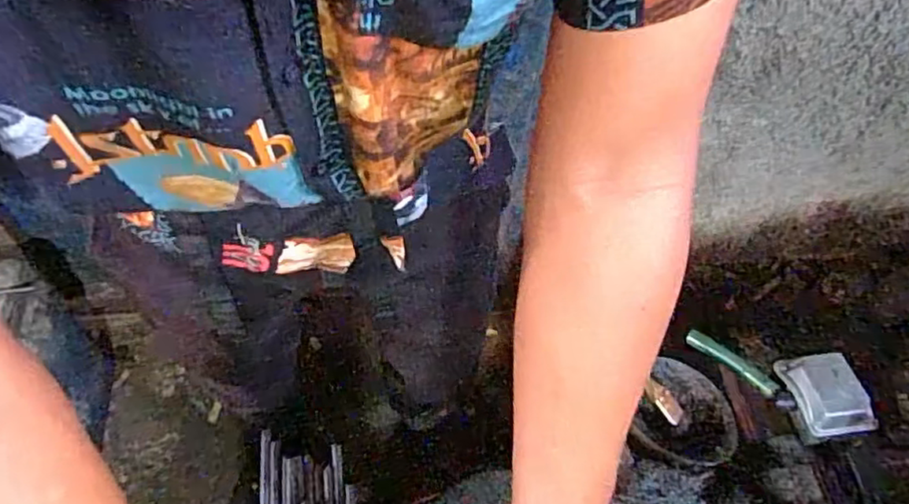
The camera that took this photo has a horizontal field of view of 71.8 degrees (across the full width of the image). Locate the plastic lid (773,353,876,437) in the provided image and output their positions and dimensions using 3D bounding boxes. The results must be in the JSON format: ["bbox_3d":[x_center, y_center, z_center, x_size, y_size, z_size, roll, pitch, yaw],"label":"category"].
[{"bbox_3d":[0.386,0.147,0.652,0.074,0.044,0.090,-3,63,-4],"label":"plastic lid"}]

